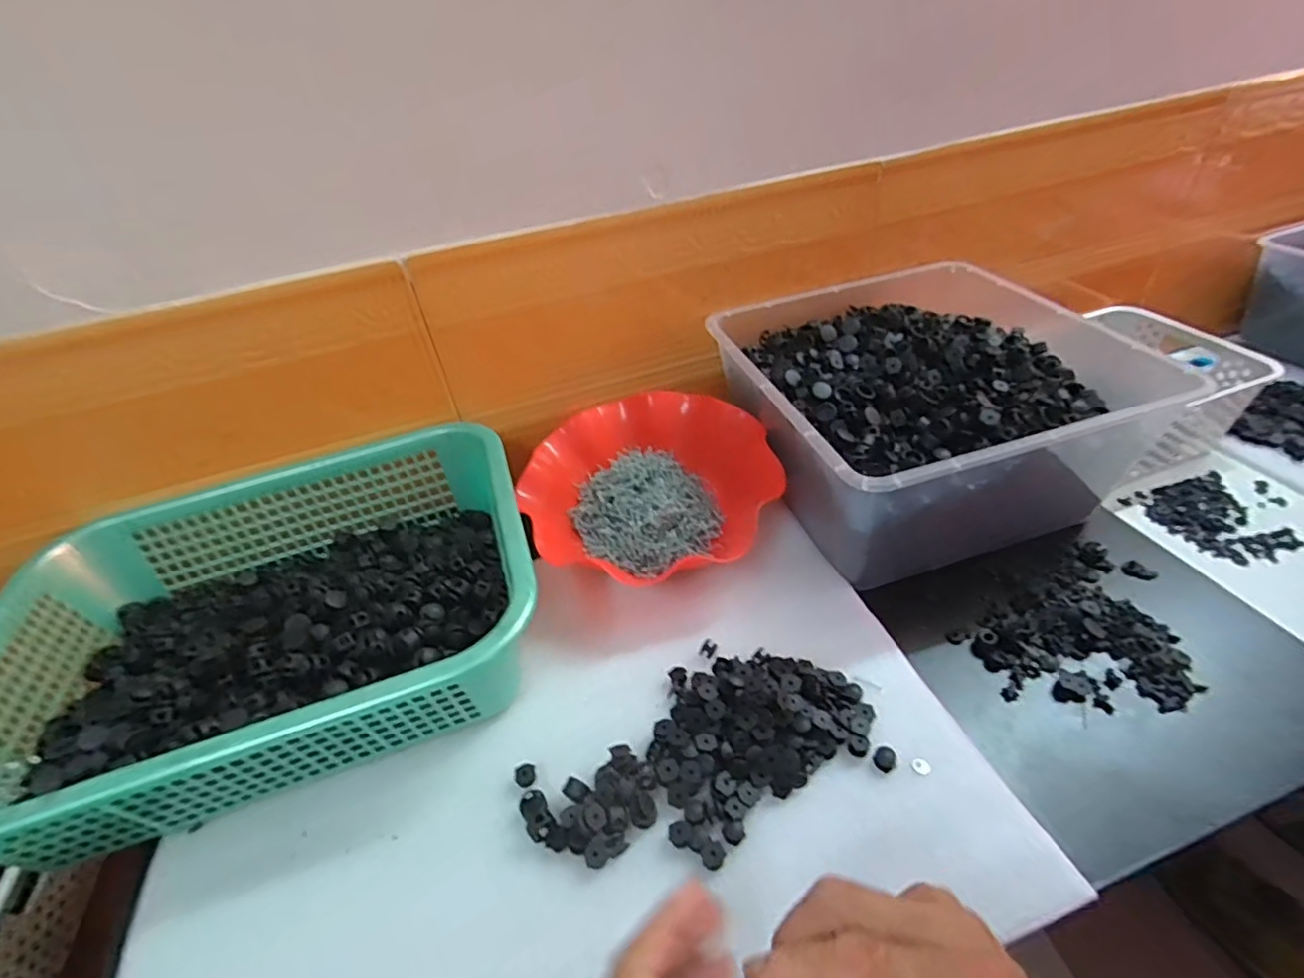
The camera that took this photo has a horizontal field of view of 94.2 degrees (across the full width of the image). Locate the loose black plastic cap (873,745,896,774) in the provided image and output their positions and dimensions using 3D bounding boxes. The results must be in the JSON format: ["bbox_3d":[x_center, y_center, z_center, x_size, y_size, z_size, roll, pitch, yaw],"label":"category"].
[{"bbox_3d":[0.148,0.171,0.385,0.013,0.007,0.014,-5,40,4],"label":"loose black plastic cap"}]

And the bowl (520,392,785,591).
[{"bbox_3d":[-0.002,0.002,0.559,0.230,0.076,0.210,-2,41,7],"label":"bowl"}]

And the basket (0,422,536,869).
[{"bbox_3d":[-0.290,0.094,0.471,0.384,0.103,0.290,-17,41,-11],"label":"basket"}]

